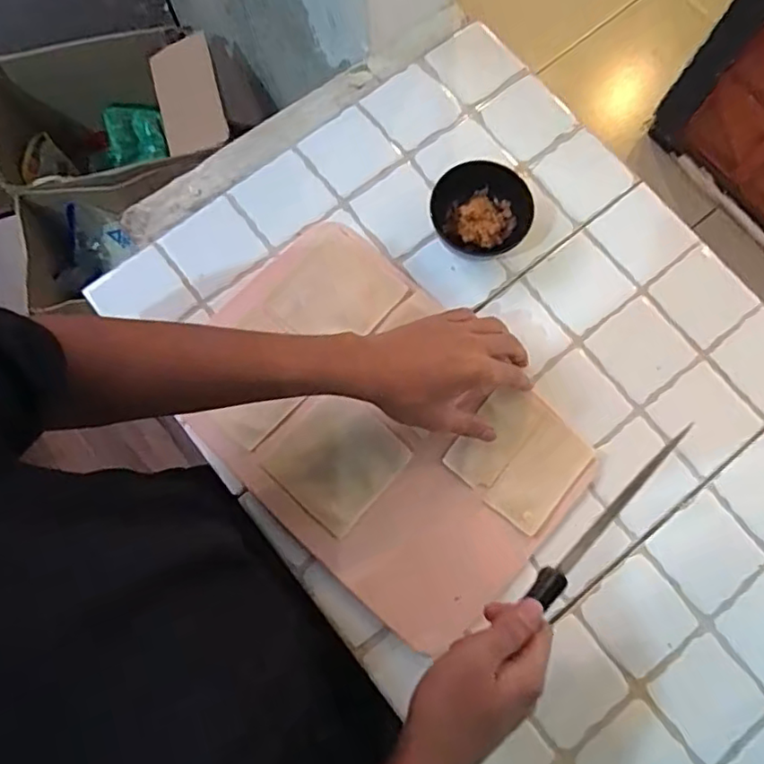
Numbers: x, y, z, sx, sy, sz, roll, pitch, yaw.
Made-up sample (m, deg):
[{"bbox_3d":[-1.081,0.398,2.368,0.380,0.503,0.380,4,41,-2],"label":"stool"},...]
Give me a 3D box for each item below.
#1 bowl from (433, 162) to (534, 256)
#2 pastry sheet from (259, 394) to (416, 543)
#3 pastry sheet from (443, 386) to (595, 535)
[{"bbox_3d":[0.093,-0.162,0.569,0.088,0.044,0.079,19,79,4],"label":"bowl"},{"bbox_3d":[-0.038,0.067,0.527,0.093,0.004,0.099,41,87,7],"label":"pastry sheet"},{"bbox_3d":[0.121,0.065,0.529,0.100,0.005,0.098,40,81,8],"label":"pastry sheet"}]

